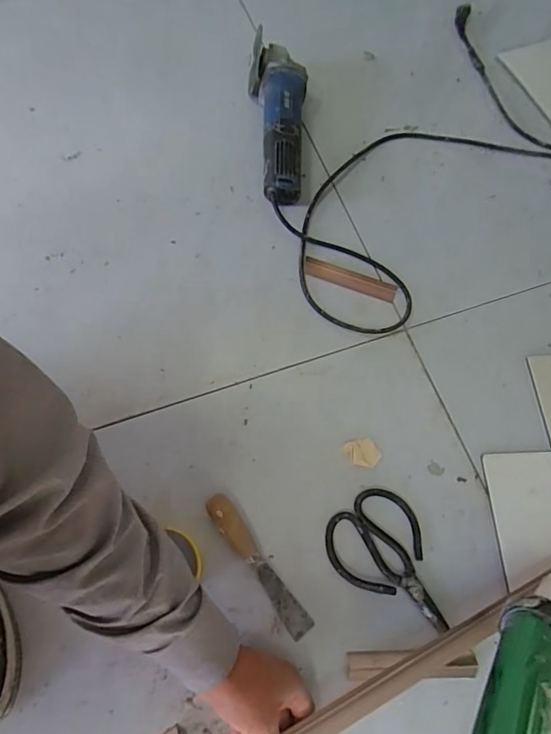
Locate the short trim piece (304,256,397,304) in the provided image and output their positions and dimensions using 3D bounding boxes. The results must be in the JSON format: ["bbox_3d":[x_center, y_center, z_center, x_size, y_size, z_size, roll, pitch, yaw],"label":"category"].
[{"bbox_3d":[0.104,-0.124,0.655,0.132,0.011,0.030,20,69,5],"label":"short trim piece"}]

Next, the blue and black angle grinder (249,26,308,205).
[{"bbox_3d":[0.007,-0.384,0.707,0.081,0.066,0.279,-4,82,-4],"label":"blue and black angle grinder"}]

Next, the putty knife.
[{"bbox_3d":[-0.019,0.218,0.516,0.028,0.019,0.173,-33,74,-14],"label":"putty knife"}]

